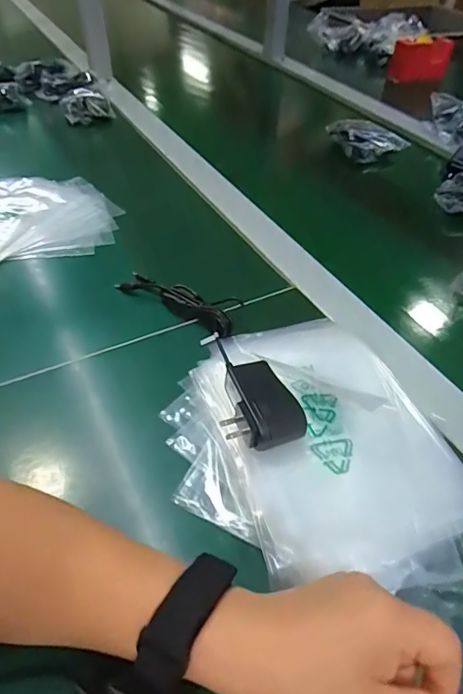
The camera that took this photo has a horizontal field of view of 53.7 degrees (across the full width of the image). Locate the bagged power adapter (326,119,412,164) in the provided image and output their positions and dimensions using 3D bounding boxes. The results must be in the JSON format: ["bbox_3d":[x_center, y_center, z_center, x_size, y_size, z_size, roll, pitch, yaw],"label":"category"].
[{"bbox_3d":[0.236,-0.368,0.814,0.091,0.032,0.121,-18,51,-18],"label":"bagged power adapter"}]

